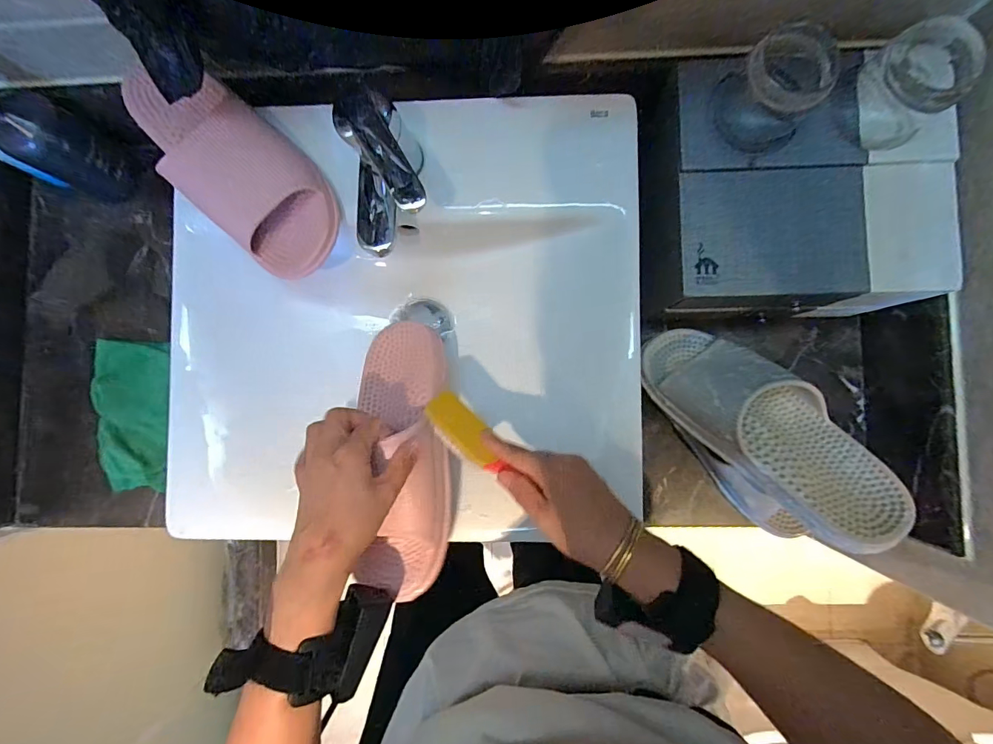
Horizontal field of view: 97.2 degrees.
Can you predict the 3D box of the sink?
[{"bbox_3d":[-0.094,-0.057,0.476,0.467,0.107,0.406,-3,87,2],"label":"sink"}]

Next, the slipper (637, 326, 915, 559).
[{"bbox_3d":[0.262,0.050,0.425,0.109,0.080,0.273,-45,68,0],"label":"slipper"}]

